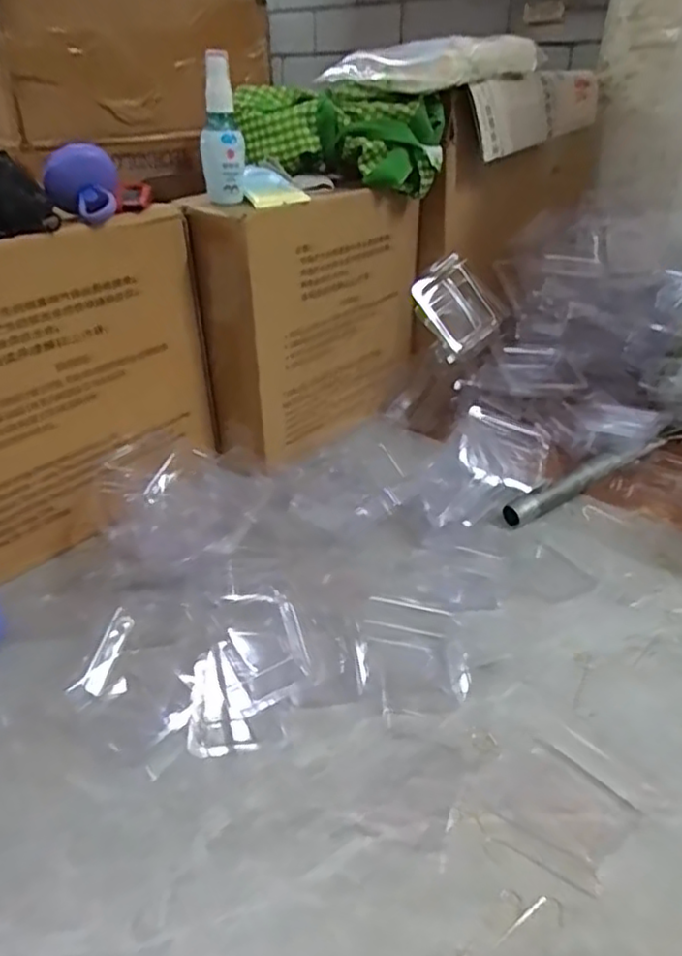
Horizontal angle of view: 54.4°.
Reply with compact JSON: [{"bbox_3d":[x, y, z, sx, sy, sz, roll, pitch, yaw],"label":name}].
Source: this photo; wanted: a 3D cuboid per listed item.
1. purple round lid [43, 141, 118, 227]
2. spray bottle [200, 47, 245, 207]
[{"bbox_3d":[-0.214,-0.244,0.549,0.055,0.057,0.038,-9,33,-15],"label":"purple round lid"},{"bbox_3d":[-0.110,-0.318,0.611,0.040,0.116,0.041,-4,32,-7],"label":"spray bottle"}]

